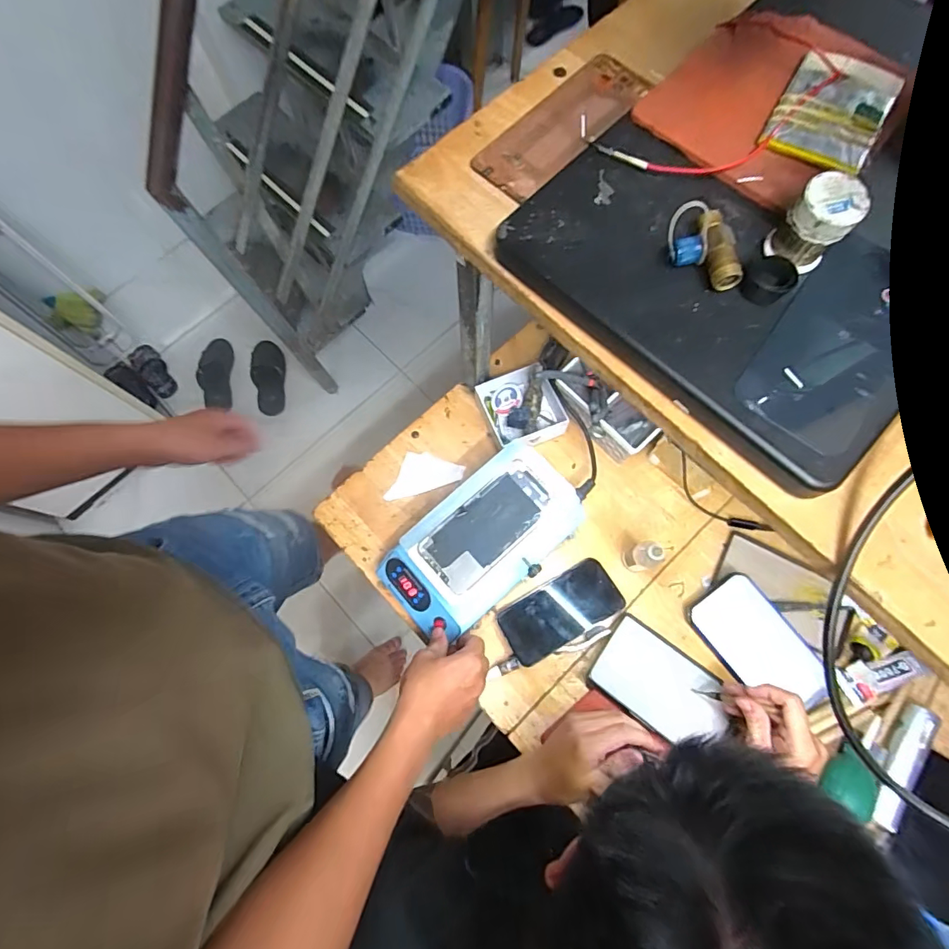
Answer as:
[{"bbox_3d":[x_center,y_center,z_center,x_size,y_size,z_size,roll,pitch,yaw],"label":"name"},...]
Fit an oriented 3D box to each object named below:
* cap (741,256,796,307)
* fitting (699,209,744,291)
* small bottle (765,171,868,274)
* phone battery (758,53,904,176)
[{"bbox_3d":[0.176,-0.116,0.293,0.028,0.013,0.024,40,78,11],"label":"cap"},{"bbox_3d":[0.146,-0.134,0.292,0.015,0.013,0.046,-14,89,-4],"label":"fitting"},{"bbox_3d":[0.196,-0.143,0.282,0.033,0.043,0.034,0,74,1],"label":"small bottle"},{"bbox_3d":[0.232,-0.238,0.319,0.063,0.010,0.083,29,76,9],"label":"phone battery"}]

